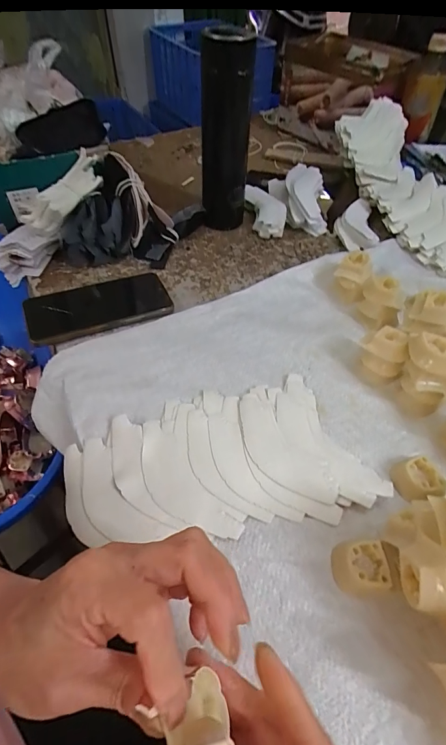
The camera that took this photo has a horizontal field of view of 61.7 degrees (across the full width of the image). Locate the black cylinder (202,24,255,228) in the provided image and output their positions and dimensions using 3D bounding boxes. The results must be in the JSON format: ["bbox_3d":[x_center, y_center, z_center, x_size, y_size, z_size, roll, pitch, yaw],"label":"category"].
[{"bbox_3d":[0.004,-0.321,0.519,0.065,0.223,0.076,2,50,-1],"label":"black cylinder"}]

